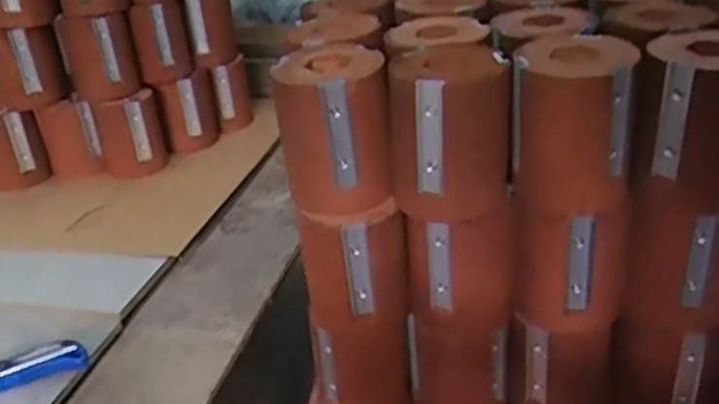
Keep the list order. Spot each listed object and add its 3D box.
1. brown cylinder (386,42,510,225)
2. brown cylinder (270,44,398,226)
[{"bbox_3d":[0.064,-0.048,0.508,0.078,0.101,0.070,1,29,10],"label":"brown cylinder"},{"bbox_3d":[-0.019,-0.048,0.524,0.074,0.101,0.075,-6,28,-2],"label":"brown cylinder"}]

